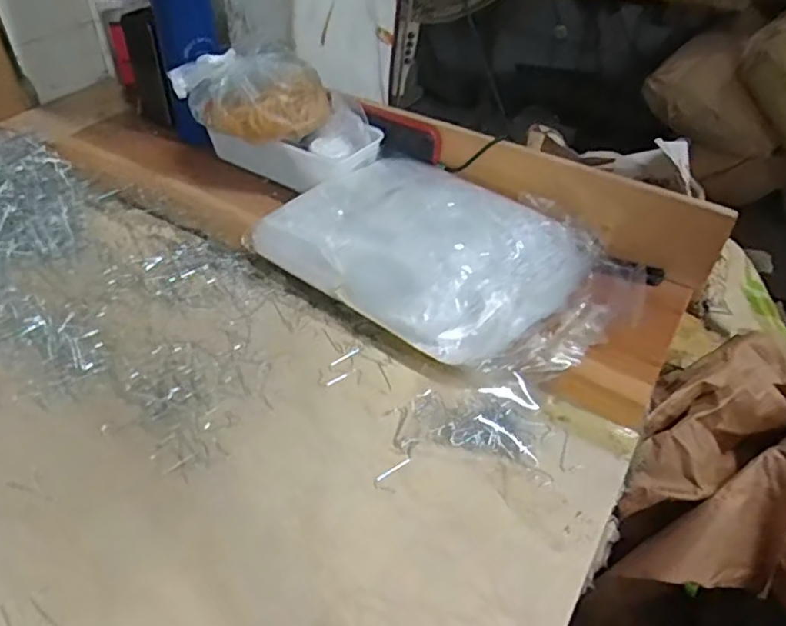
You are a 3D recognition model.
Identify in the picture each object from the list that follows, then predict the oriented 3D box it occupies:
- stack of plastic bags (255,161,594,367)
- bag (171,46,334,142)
[{"bbox_3d":[0.027,-0.066,0.584,0.270,0.072,0.195,30,49,25],"label":"stack of plastic bags"},{"bbox_3d":[-0.146,-0.229,0.647,0.143,0.068,0.093,-17,47,-20],"label":"bag"}]

